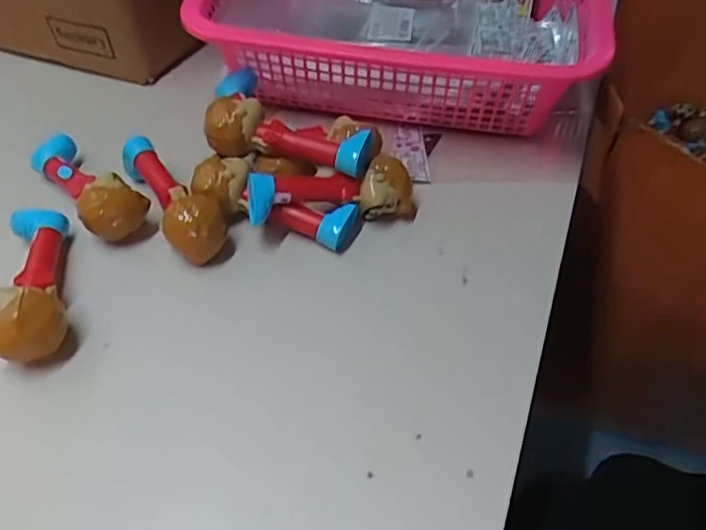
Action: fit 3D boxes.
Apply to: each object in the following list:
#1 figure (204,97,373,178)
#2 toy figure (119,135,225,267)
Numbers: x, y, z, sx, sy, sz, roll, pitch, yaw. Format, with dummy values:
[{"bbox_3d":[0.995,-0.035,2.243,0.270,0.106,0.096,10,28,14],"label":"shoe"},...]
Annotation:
[{"bbox_3d":[-0.047,-0.097,0.437,0.118,0.042,0.037,8,48,6],"label":"figure"},{"bbox_3d":[-0.135,-0.052,0.441,0.047,0.042,0.125,-24,52,-22],"label":"toy figure"}]

